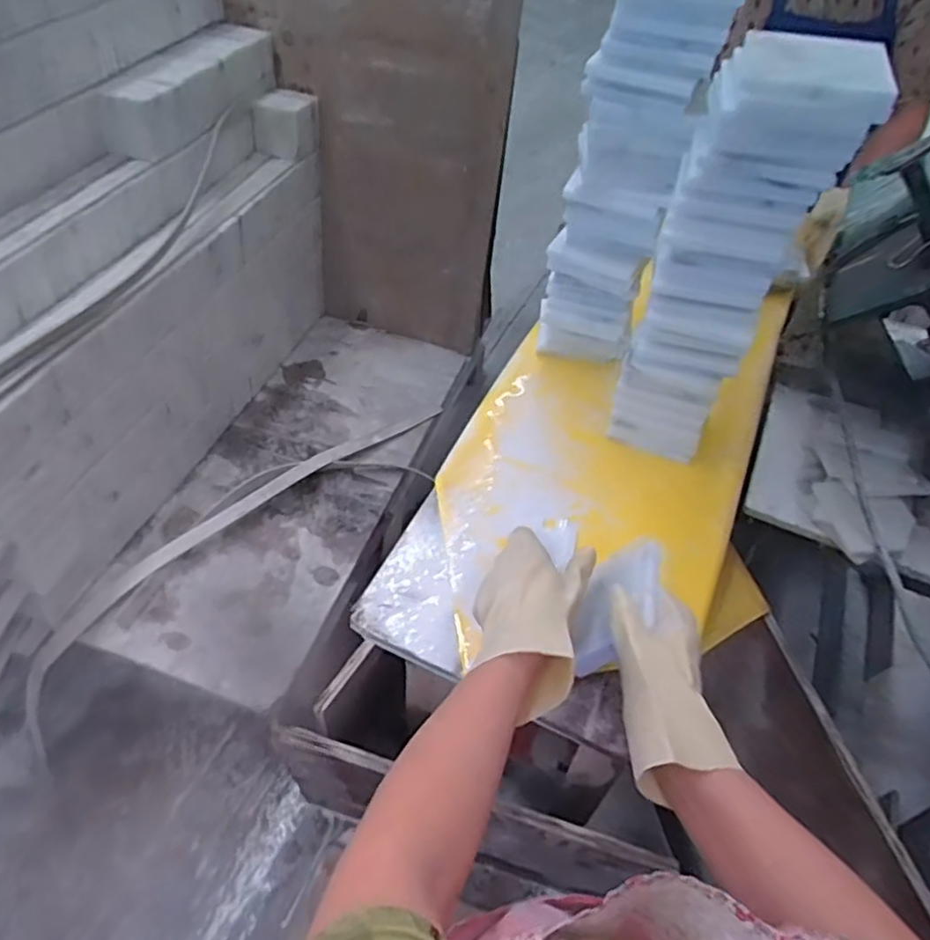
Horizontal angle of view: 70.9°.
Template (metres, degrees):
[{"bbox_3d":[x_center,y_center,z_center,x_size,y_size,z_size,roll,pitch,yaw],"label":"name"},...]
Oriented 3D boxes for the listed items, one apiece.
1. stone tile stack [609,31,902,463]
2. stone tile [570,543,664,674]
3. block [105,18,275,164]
[{"bbox_3d":[0.228,-0.165,0.606,0.114,0.386,0.083,24,53,14],"label":"stone tile stack"},{"bbox_3d":[0.133,0.116,0.568,0.017,0.091,0.102,39,40,-16],"label":"stone tile"},{"bbox_3d":[-0.531,-0.738,1.272,0.124,0.103,0.427,16,52,8],"label":"block"}]

